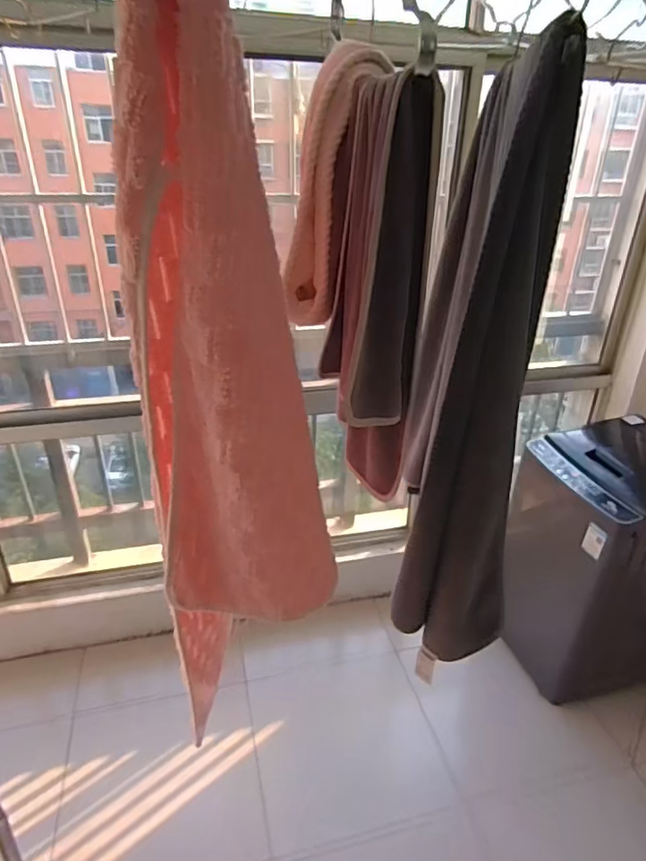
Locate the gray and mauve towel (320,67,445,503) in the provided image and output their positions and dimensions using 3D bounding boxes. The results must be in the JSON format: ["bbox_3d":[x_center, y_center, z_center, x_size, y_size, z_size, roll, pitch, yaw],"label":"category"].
[{"bbox_3d":[0.053,-0.121,0.557,0.083,0.394,0.191,-3,29,-7],"label":"gray and mauve towel"}]

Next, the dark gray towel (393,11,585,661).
[{"bbox_3d":[0.170,-0.015,0.576,0.133,0.645,0.056,16,32,25],"label":"dark gray towel"}]

